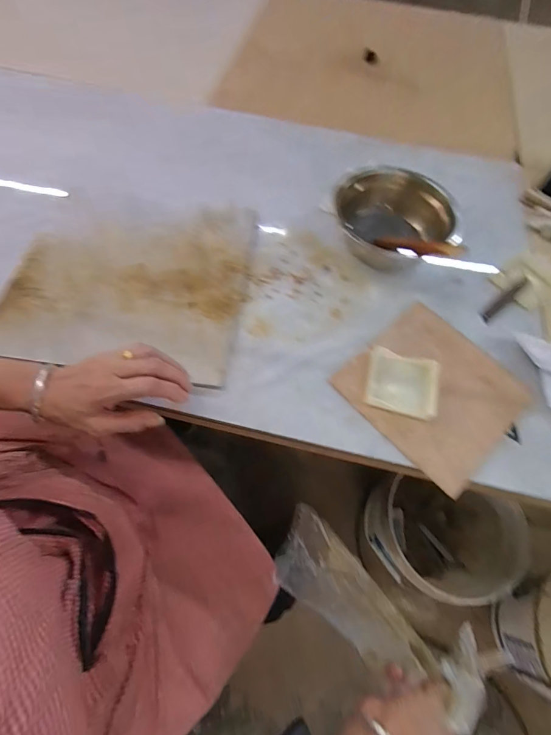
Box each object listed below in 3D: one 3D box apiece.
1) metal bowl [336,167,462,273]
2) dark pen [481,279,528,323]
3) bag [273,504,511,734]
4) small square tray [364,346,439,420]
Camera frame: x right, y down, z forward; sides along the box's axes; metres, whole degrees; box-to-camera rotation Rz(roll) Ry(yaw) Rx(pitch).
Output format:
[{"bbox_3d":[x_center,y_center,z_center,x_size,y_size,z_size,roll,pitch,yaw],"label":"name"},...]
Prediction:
[{"bbox_3d":[0.172,-0.218,0.511,0.144,0.074,0.144,1,62,-3],"label":"metal bowl"},{"bbox_3d":[0.319,-0.095,0.485,0.096,0.004,0.012,-39,77,-11],"label":"dark pen"},{"bbox_3d":[0.116,0.290,0.427,0.268,0.044,0.097,29,63,27],"label":"bag"},{"bbox_3d":[0.149,0.019,0.415,0.081,0.014,0.074,15,62,5],"label":"small square tray"}]

